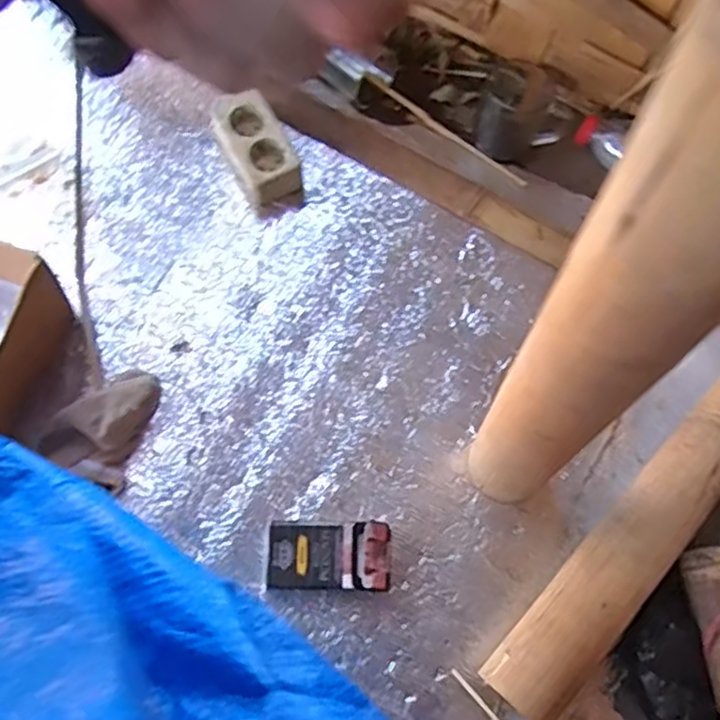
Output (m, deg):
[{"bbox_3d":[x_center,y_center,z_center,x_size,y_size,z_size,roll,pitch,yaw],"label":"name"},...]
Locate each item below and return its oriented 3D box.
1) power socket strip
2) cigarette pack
[{"bbox_3d":[-0.109,-0.219,0.690,0.062,0.048,0.118,-26,72,-12],"label":"power socket strip"},{"bbox_3d":[-0.025,0.164,0.567,0.100,0.023,0.053,1,68,-2],"label":"cigarette pack"}]

